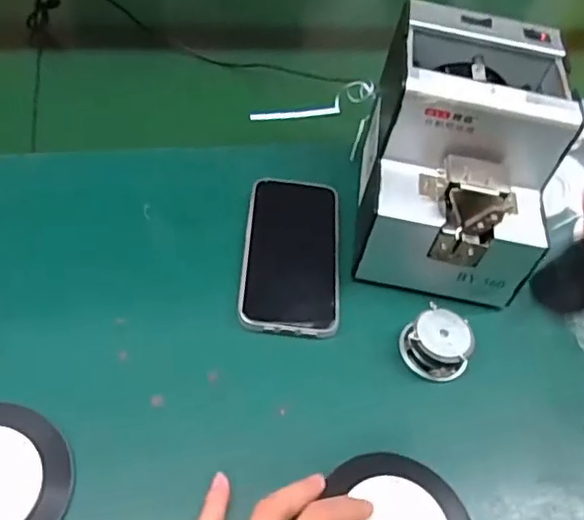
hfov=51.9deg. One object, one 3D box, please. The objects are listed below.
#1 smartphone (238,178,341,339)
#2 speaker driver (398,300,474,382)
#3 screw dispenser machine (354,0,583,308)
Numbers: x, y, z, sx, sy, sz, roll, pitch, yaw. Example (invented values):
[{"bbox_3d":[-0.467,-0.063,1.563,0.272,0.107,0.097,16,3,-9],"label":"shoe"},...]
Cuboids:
[{"bbox_3d":[0.000,-0.007,0.477,0.075,0.016,0.147,6,50,-5],"label":"smartphone"},{"bbox_3d":[0.106,0.061,0.433,0.047,0.027,0.043,5,50,-6],"label":"speaker driver"},{"bbox_3d":[0.129,-0.083,0.465,0.144,0.134,0.178,18,52,4],"label":"screw dispenser machine"}]

